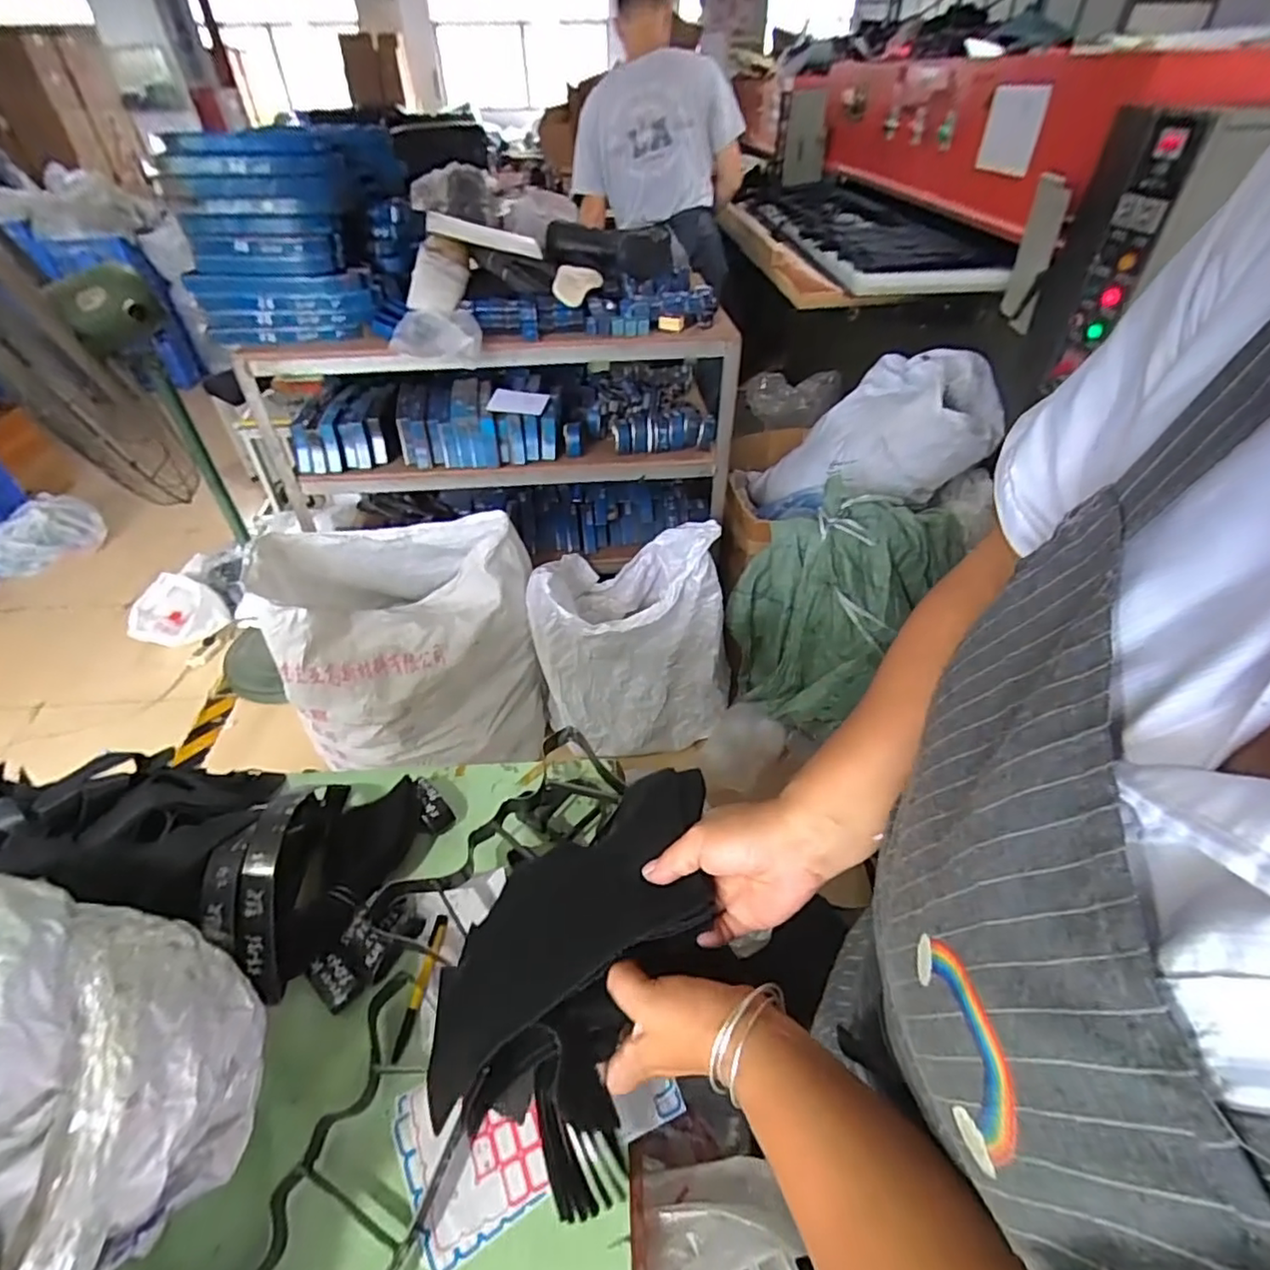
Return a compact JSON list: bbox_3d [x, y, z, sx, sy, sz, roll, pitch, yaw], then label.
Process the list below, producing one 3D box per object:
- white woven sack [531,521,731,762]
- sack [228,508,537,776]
[{"bbox_3d":[-0.010,0.009,1.653,0.500,0.572,0.326,-8,43,-6],"label":"white woven sack"},{"bbox_3d":[-0.545,0.056,1.590,0.577,0.592,0.392,-9,43,-7],"label":"sack"}]

